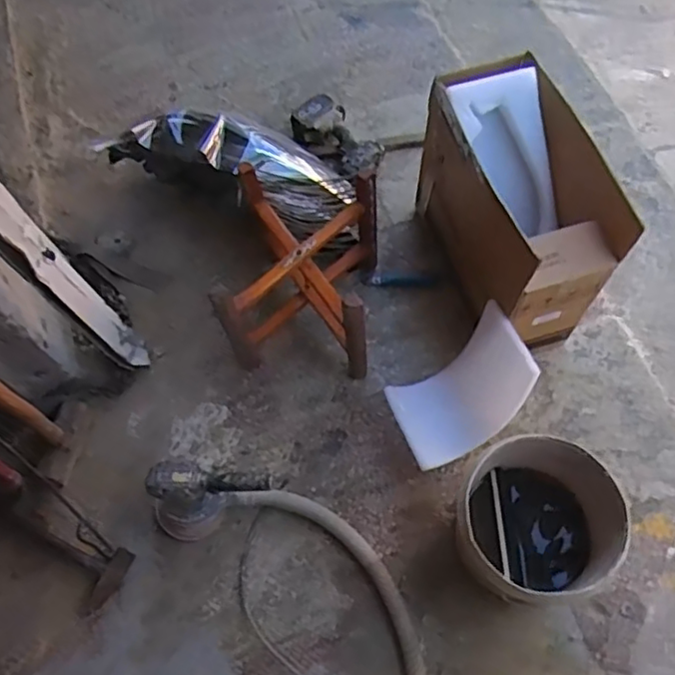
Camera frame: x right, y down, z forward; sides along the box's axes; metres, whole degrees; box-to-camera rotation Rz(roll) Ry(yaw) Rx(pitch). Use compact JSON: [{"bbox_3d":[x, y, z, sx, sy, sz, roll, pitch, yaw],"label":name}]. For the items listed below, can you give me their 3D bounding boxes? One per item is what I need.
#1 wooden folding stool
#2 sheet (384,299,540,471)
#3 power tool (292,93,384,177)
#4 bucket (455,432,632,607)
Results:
[{"bbox_3d":[-0.067,-0.148,1.366,0.297,0.312,0.368,6,65,6],"label":"wooden folding stool"},{"bbox_3d":[0.237,0.098,1.262,0.251,0.173,0.196,-28,66,-10],"label":"sheet"},{"bbox_3d":[0.003,-0.504,1.659,0.147,0.083,0.255,-39,68,-15],"label":"power tool"},{"bbox_3d":[0.341,0.323,1.134,0.244,0.243,0.234,-1,64,3],"label":"bucket"}]

